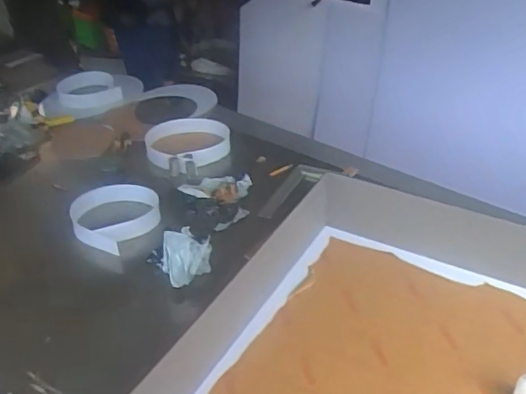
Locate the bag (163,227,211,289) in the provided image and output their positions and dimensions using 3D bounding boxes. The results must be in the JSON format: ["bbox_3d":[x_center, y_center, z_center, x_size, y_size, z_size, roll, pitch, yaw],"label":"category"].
[{"bbox_3d":[-0.154,0.125,1.146,0.102,0.110,0.059,-6,34,-10],"label":"bag"}]

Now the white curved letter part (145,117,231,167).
[{"bbox_3d":[-0.217,-0.145,1.624,0.245,0.072,0.227,-2,33,-3],"label":"white curved letter part"}]

